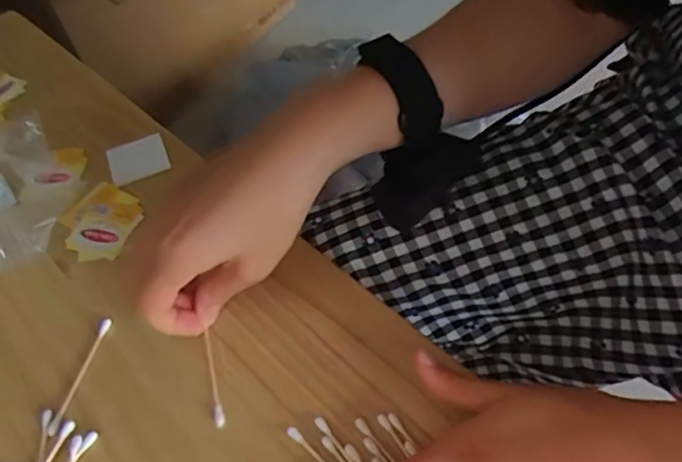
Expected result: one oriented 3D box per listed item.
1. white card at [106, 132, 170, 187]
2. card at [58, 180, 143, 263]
[{"bbox_3d":[-0.159,-0.056,0.437,0.045,0.005,0.043,-26,58,-4],"label":"white card"},{"bbox_3d":[-0.168,-0.006,0.395,0.062,0.005,0.054,31,67,23],"label":"card"}]

